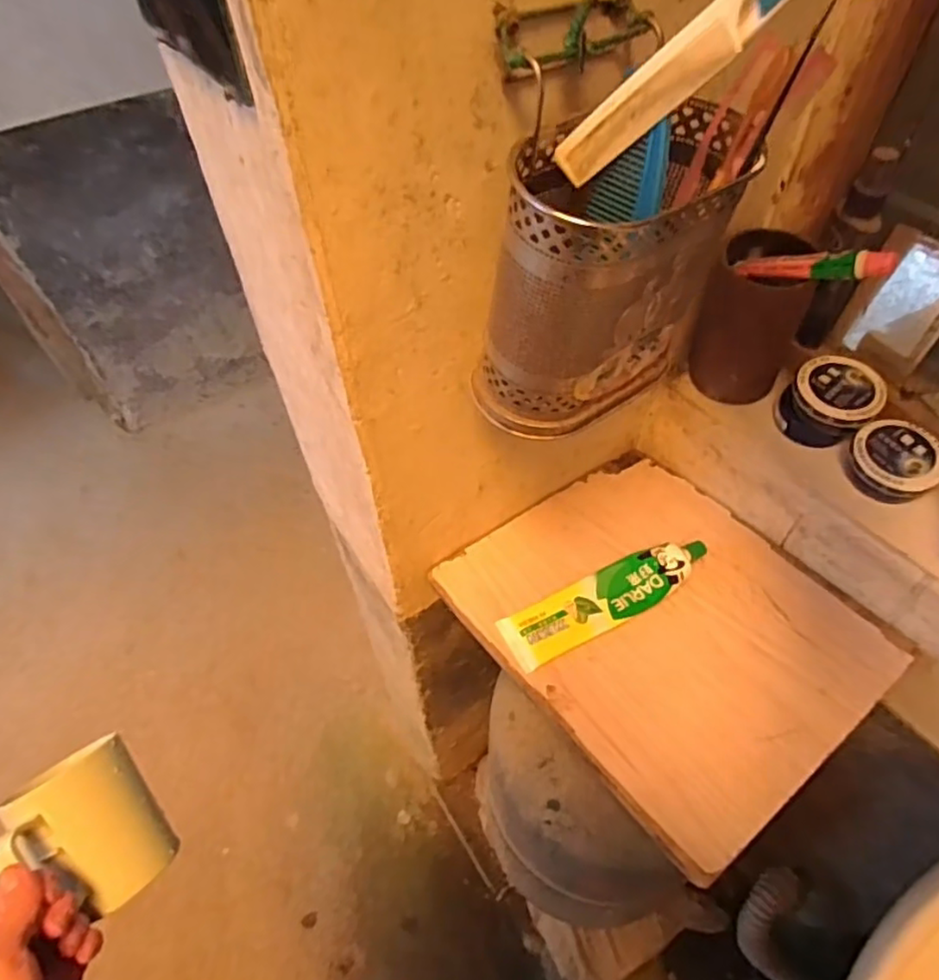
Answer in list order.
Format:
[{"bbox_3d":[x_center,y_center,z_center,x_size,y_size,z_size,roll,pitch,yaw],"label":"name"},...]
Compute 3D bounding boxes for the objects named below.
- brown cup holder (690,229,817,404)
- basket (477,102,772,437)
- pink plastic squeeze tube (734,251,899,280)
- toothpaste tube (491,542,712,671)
[{"bbox_3d":[0.258,-0.151,0.583,0.077,0.135,0.085,26,58,21],"label":"brown cup holder"},{"bbox_3d":[0.080,-0.124,0.387,0.096,0.155,0.151,35,62,26],"label":"basket"},{"bbox_3d":[0.278,-0.180,0.514,0.118,0.019,0.017,17,52,43],"label":"pink plastic squeeze tube"},{"bbox_3d":[0.128,0.097,0.584,0.205,0.027,0.054,-24,55,-15],"label":"toothpaste tube"}]

